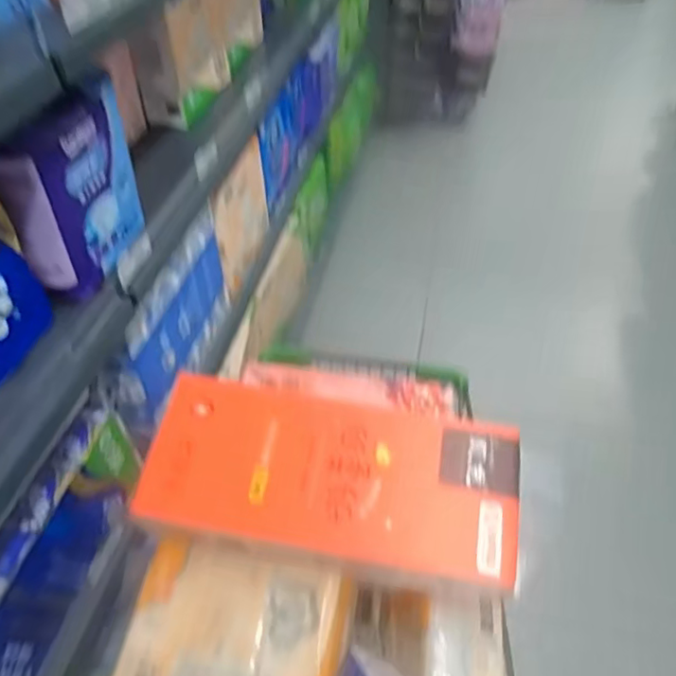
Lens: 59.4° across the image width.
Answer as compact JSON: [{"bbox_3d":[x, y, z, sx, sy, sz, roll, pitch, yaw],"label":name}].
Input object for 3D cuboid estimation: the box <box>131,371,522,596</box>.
[{"bbox_3d":[-0.005,0.137,0.600,0.364,0.052,0.161,7,47,7],"label":"box"}]

